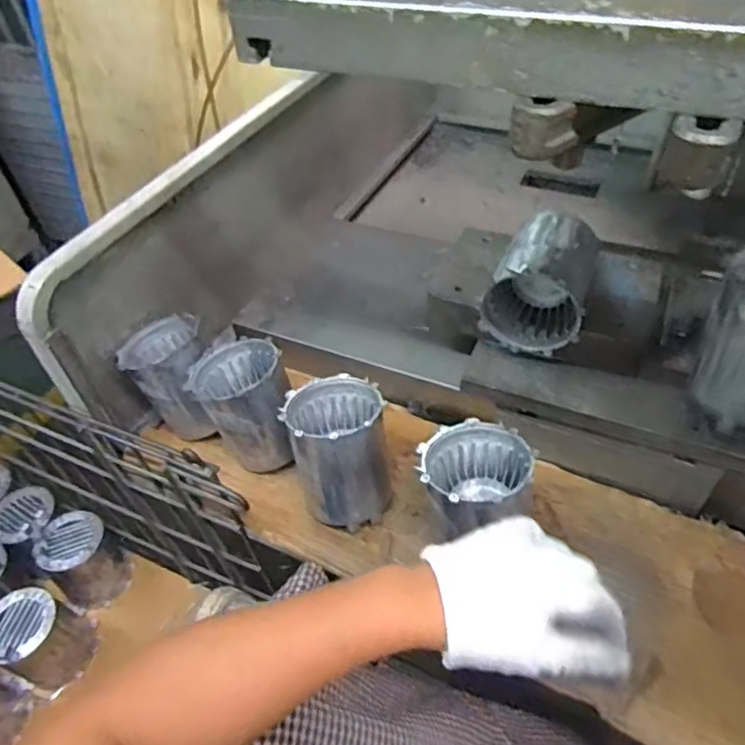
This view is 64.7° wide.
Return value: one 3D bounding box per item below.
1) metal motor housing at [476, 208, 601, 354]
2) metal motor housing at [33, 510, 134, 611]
[{"bbox_3d":[0.163,-0.087,0.579,0.096,0.090,0.103,14,51,18],"label":"metal motor housing"},{"bbox_3d":[-0.402,0.263,0.828,0.082,0.122,0.086,-3,48,3],"label":"metal motor housing"}]

